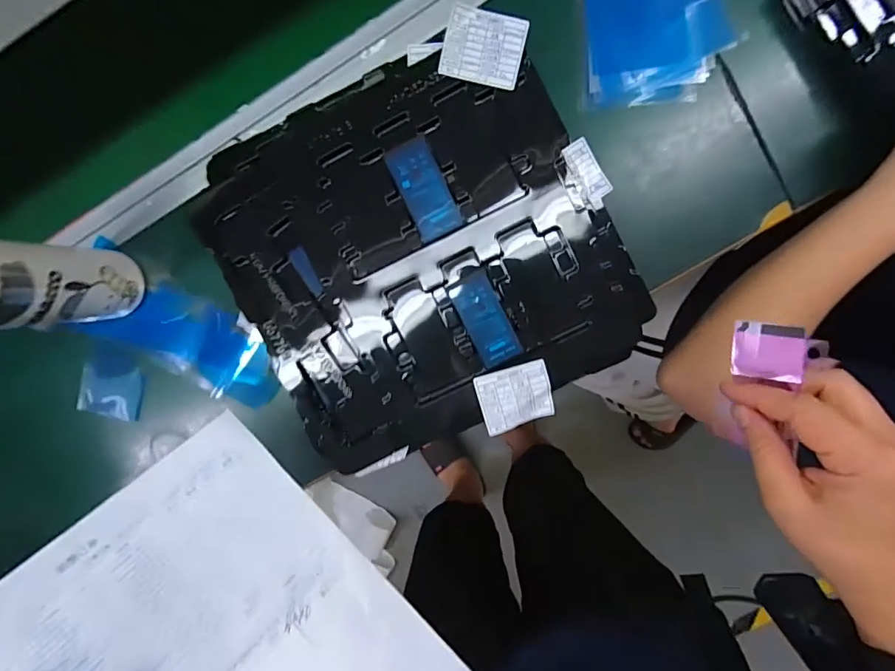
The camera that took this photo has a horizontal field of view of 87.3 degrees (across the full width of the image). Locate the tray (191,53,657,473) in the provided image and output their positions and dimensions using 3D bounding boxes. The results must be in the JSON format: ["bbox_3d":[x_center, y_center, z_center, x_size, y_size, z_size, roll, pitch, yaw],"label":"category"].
[{"bbox_3d":[-0.029,-0.068,0.406,0.311,0.051,0.291,-25,94,6],"label":"tray"}]

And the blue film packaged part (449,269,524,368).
[{"bbox_3d":[0.032,-0.013,0.387,0.034,0.004,0.074,-26,94,6],"label":"blue film packaged part"}]

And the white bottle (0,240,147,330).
[{"bbox_3d":[-0.313,-0.038,0.356,0.062,0.192,0.061,-3,96,4],"label":"white bottle"}]

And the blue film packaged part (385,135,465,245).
[{"bbox_3d":[-0.018,-0.117,0.376,0.037,0.006,0.077,-22,94,6],"label":"blue film packaged part"}]

